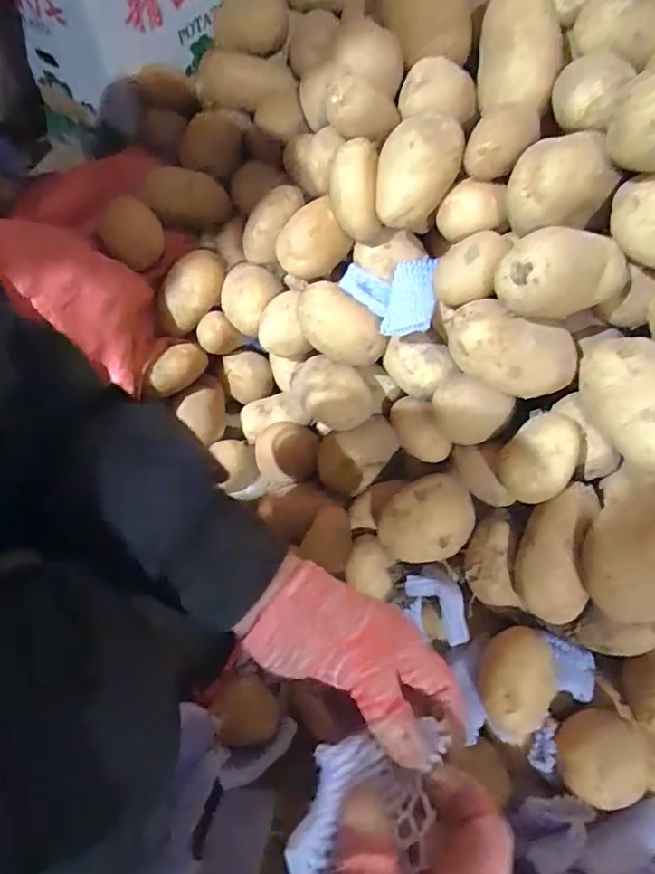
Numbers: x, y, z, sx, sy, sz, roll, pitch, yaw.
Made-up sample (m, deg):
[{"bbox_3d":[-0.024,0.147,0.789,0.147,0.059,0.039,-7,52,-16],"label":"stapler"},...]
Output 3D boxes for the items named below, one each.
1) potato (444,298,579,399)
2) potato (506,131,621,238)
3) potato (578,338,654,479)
[{"bbox_3d":[0.174,-0.081,0.525,0.123,0.060,0.059,19,66,10],"label":"potato"},{"bbox_3d":[0.209,-0.228,0.500,0.086,0.059,0.078,28,68,14],"label":"potato"},{"bbox_3d":[0.278,-0.030,0.493,0.065,0.057,0.142,-18,65,-7],"label":"potato"}]

